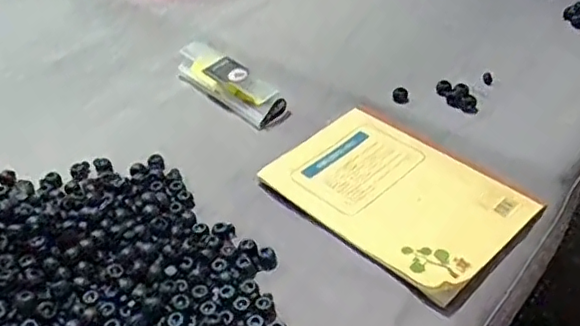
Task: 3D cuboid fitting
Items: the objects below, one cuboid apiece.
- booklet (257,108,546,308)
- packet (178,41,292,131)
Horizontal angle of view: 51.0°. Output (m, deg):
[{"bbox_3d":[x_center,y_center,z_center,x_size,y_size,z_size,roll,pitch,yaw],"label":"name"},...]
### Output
[{"bbox_3d":[0.091,0.020,0.524,0.143,0.012,0.206,-32,47,-30],"label":"booklet"},{"bbox_3d":[-0.064,-0.088,0.662,0.042,0.028,0.159,-33,47,-30],"label":"packet"}]

